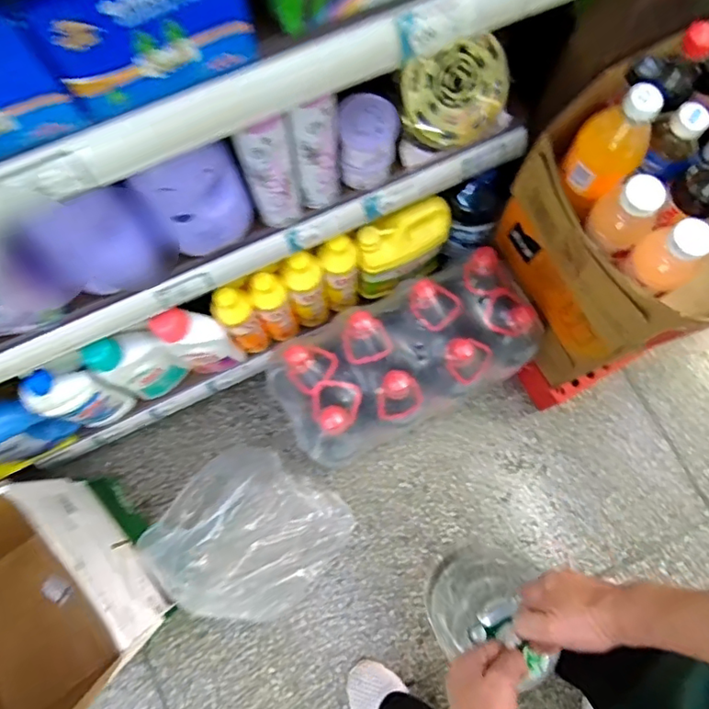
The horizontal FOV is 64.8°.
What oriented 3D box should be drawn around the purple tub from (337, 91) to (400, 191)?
[{"bbox_3d":[0.015,-0.245,0.650,0.064,0.097,0.062,0,77,0],"label":"purple tub"}]

